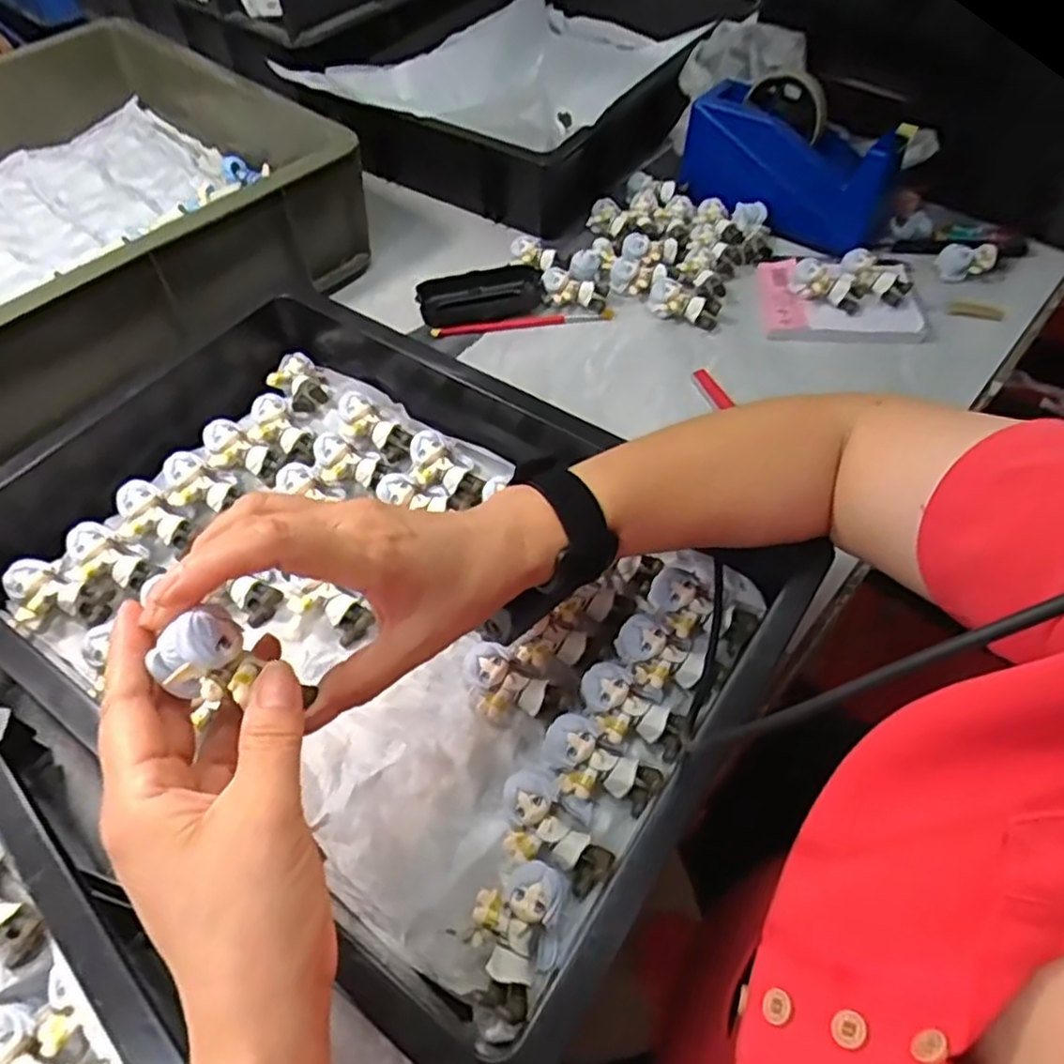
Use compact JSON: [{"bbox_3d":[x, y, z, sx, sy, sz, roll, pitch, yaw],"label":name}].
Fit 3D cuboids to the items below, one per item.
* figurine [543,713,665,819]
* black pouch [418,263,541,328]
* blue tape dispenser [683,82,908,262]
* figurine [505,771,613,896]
[{"bbox_3d":[0.034,0.124,0.366,0.061,0.022,0.035,30,59,1],"label":"figurine"},{"bbox_3d":[-0.047,-0.216,0.642,0.111,0.025,0.041,-12,55,-7],"label":"black pouch"},{"bbox_3d":[0.221,-0.327,0.622,0.188,0.104,0.062,32,59,21],"label":"blue tape dispenser"},{"bbox_3d":[0.012,0.149,0.350,0.060,0.026,0.040,22,58,16],"label":"figurine"}]

